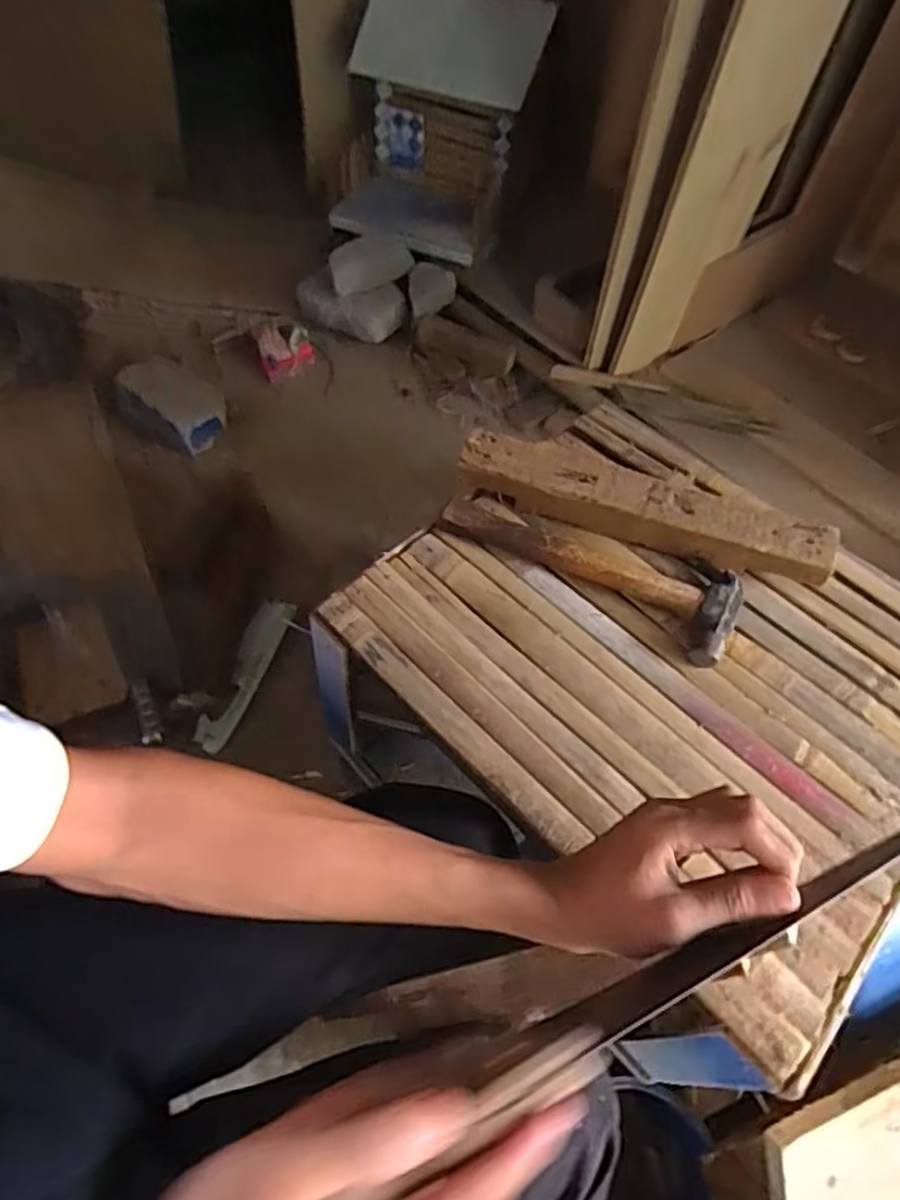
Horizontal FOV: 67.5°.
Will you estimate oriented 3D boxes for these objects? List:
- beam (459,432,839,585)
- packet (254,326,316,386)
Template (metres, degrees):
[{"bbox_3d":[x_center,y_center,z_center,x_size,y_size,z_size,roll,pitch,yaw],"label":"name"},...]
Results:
[{"bbox_3d":[0.161,-0.079,0.571,0.301,0.044,0.056,18,57,9],"label":"beam"},{"bbox_3d":[-0.310,-0.470,1.261,0.097,0.024,0.143,-16,71,-9],"label":"packet"}]

